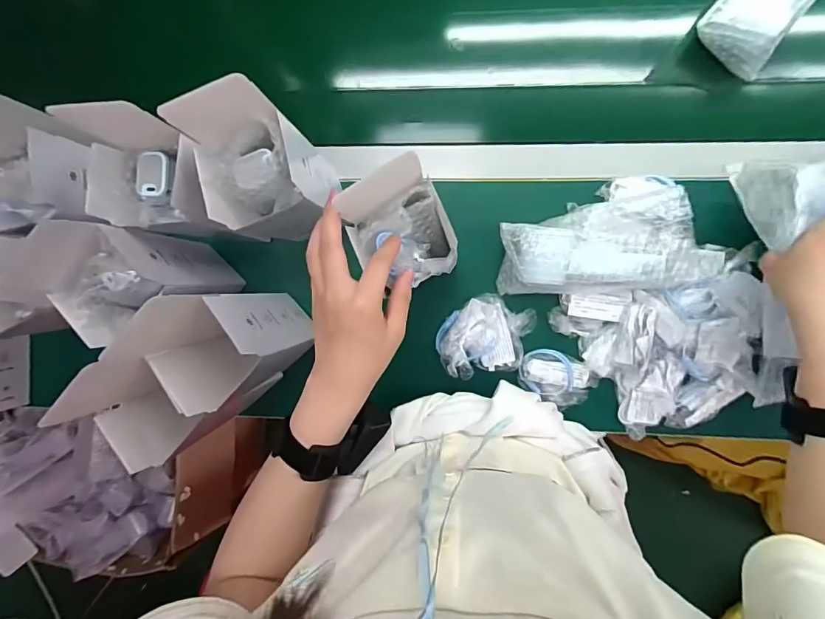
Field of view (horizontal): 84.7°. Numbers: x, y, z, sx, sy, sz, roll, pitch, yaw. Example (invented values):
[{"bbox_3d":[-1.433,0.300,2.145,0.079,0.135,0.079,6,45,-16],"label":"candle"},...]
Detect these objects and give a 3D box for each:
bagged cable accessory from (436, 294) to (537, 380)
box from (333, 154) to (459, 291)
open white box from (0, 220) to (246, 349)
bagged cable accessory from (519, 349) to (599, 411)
[{"bbox_3d":[0.084,0.034,0.530,0.098,0.036,0.099,0,94,5],"label":"bagged cable accessory"},{"bbox_3d":[-0.007,-0.062,0.376,0.077,0.099,0.090,-28,92,6],"label":"box"},{"bbox_3d":[-0.269,-0.028,0.453,0.075,0.214,0.082,-38,90,7],"label":"open white box"},{"bbox_3d":[0.170,0.084,0.536,0.084,0.015,0.058,25,96,3],"label":"bagged cable accessory"}]

